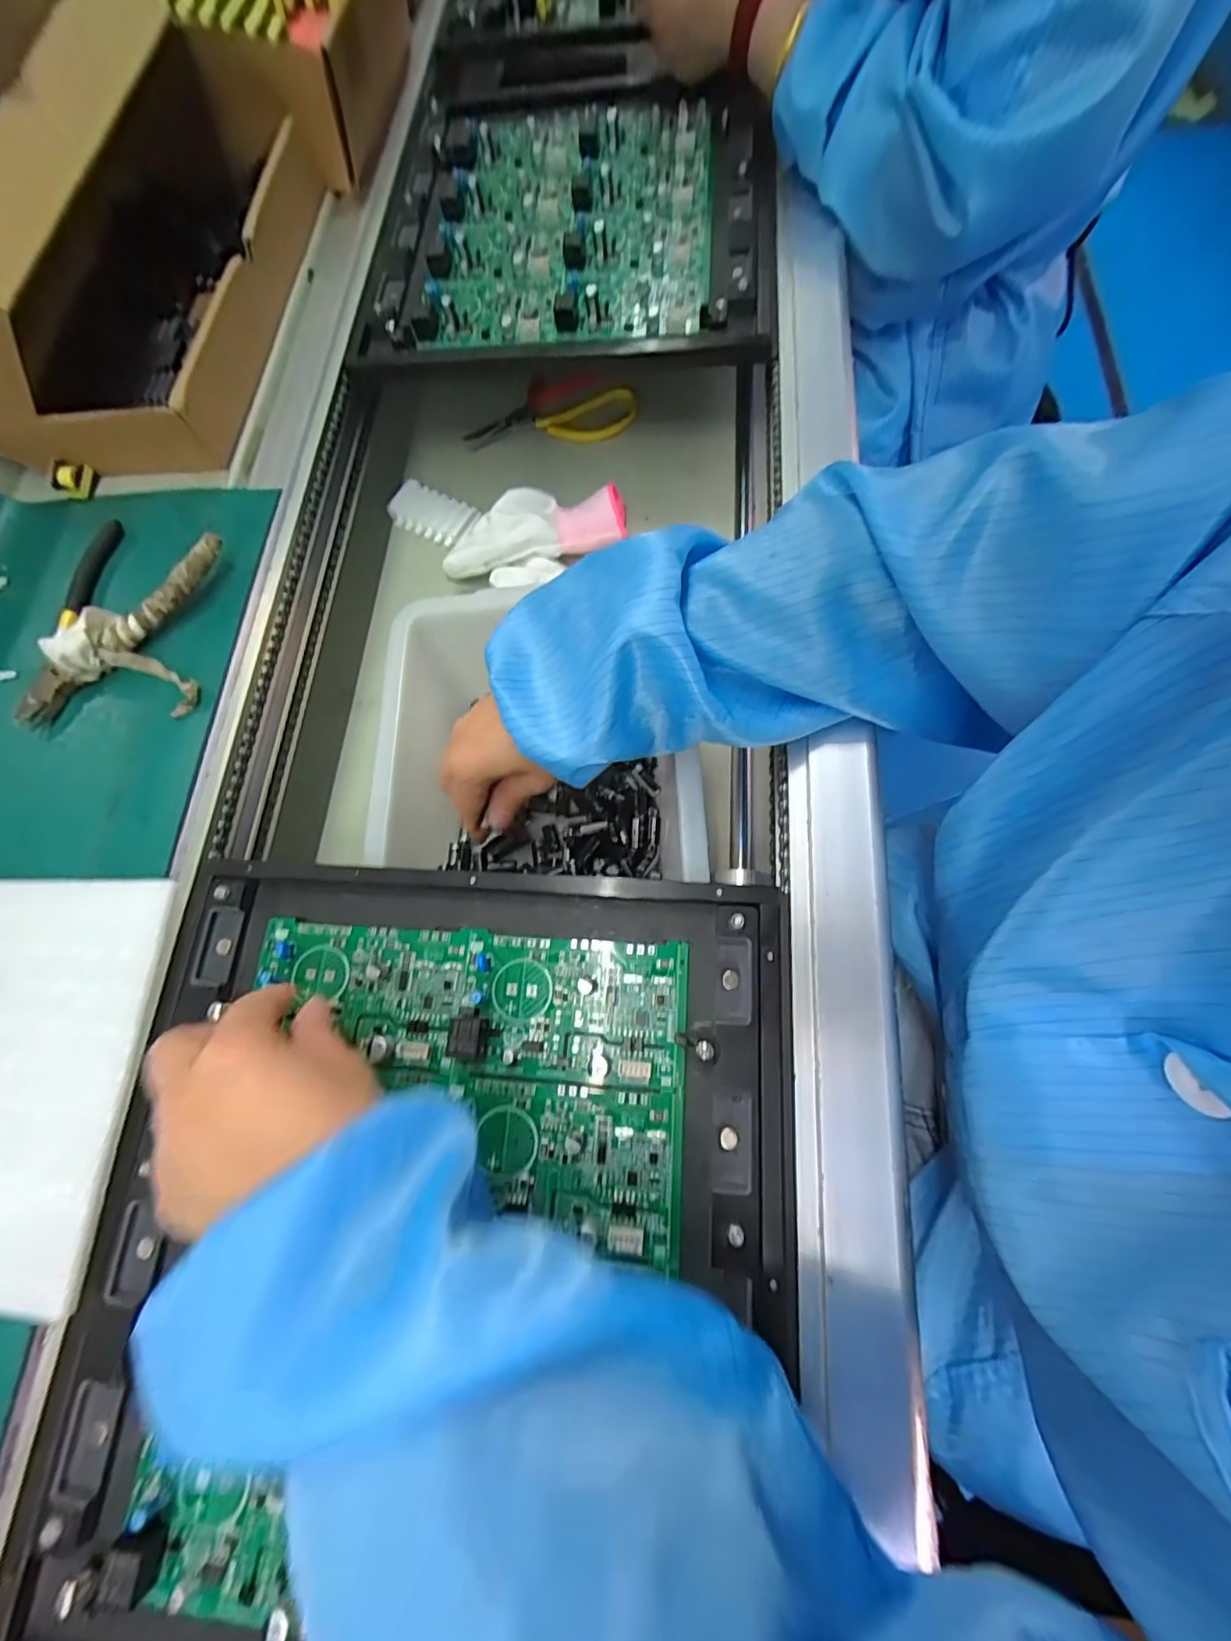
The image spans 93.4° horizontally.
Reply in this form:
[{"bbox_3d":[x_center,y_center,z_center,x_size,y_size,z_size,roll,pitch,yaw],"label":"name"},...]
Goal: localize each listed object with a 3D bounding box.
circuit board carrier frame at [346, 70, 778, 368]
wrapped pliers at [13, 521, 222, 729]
[{"bbox_3d":[-0.038,-0.507,0.481,0.333,0.028,0.351,4,76,8],"label":"circuit board carrier frame"},{"bbox_3d":[-0.316,-0.133,0.368,0.114,0.021,0.146,2,74,8],"label":"wrapped pliers"}]

